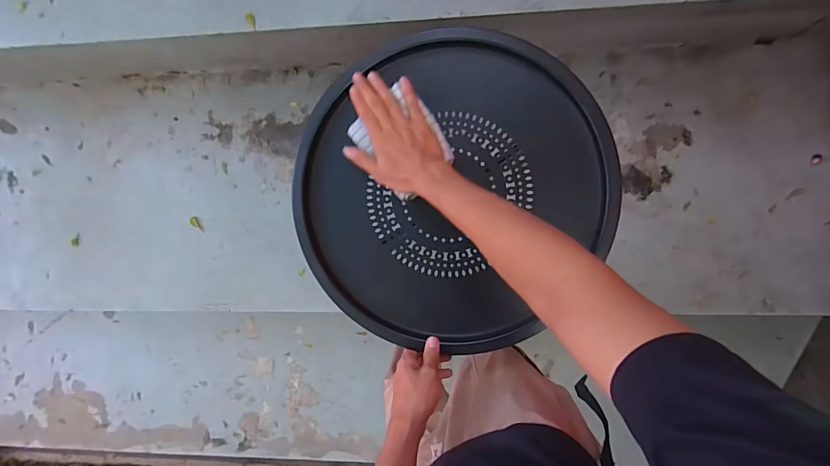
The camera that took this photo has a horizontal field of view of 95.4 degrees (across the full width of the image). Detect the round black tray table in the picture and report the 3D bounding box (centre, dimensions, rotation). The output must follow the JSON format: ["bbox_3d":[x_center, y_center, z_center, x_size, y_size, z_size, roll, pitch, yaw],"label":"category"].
[{"bbox_3d":[0.045,-0.062,0.546,0.418,0.048,0.439,37,96,3],"label":"round black tray table"}]

